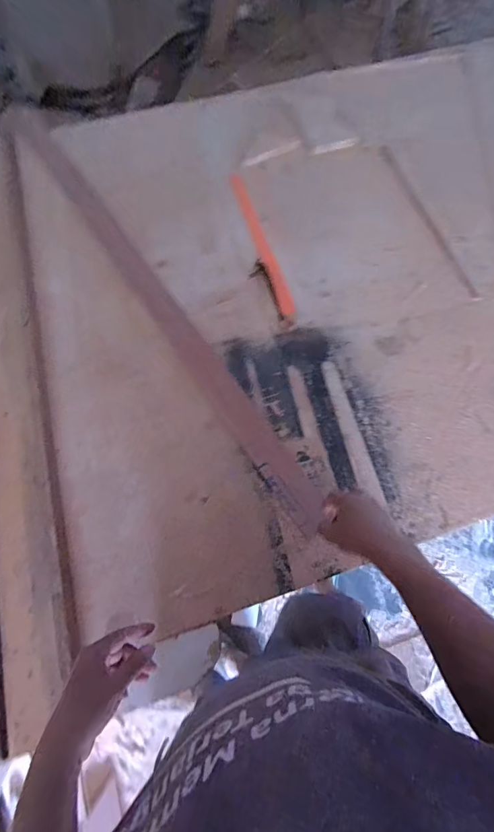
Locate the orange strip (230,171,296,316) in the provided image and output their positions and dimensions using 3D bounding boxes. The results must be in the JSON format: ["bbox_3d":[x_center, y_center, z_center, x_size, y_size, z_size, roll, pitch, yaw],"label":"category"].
[{"bbox_3d":[0.030,-0.397,0.860,0.032,0.008,0.412,-15,71,-7],"label":"orange strip"}]

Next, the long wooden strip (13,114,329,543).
[{"bbox_3d":[-0.210,-0.274,0.804,0.059,0.015,1.156,-32,74,-12],"label":"long wooden strip"}]

